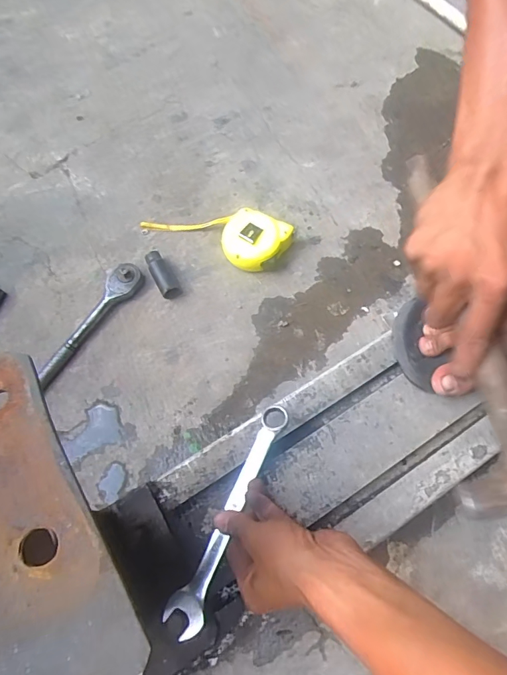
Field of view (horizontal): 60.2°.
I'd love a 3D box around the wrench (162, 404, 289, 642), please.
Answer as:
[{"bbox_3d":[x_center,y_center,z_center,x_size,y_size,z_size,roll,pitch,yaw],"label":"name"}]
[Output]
[{"bbox_3d":[-0.019,0.151,0.383,0.030,0.010,0.199,23,72,11],"label":"wrench"}]

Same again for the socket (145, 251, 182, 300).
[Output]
[{"bbox_3d":[-0.116,-0.080,0.554,0.025,0.028,0.062,-28,69,-10],"label":"socket"}]

